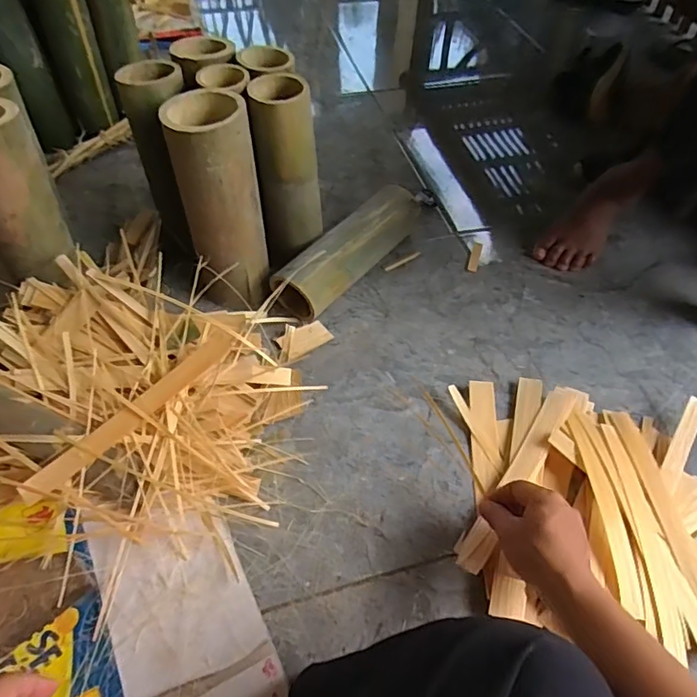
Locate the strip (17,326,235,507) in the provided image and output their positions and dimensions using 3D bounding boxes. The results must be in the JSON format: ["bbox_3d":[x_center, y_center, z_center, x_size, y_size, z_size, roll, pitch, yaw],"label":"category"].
[{"bbox_3d":[-0.241,0.073,0.595,0.036,0.011,0.272,43,75,10],"label":"strip"}]

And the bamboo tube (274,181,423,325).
[{"bbox_3d":[0.001,-0.153,0.812,0.079,0.090,0.308,34,59,20],"label":"bamboo tube"}]

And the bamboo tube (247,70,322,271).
[{"bbox_3d":[-0.084,-0.244,0.737,0.086,0.228,0.102,-4,54,-7],"label":"bamboo tube"}]

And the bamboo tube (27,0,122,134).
[{"bbox_3d":[-0.478,-0.522,0.916,0.085,0.305,0.082,-21,57,-18],"label":"bamboo tube"}]

